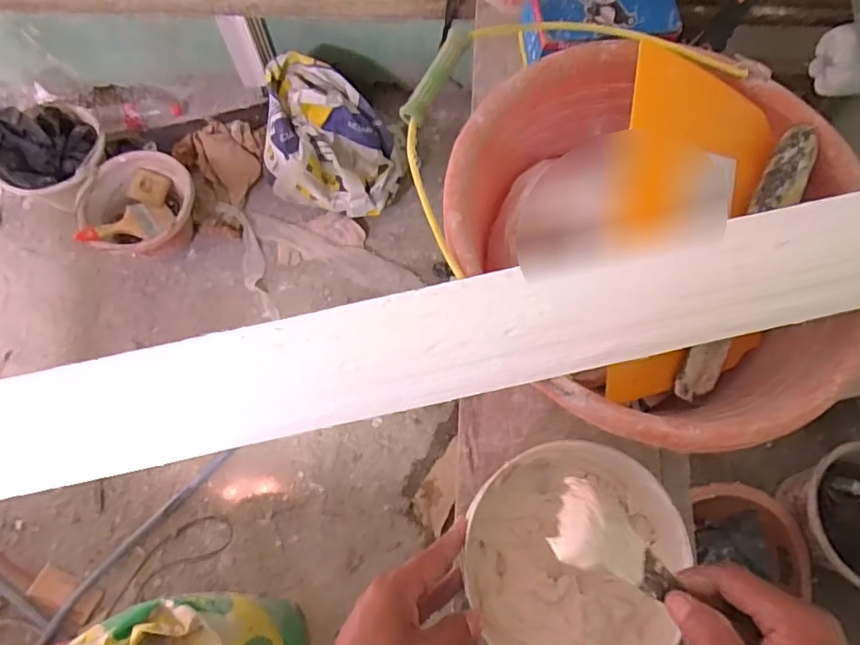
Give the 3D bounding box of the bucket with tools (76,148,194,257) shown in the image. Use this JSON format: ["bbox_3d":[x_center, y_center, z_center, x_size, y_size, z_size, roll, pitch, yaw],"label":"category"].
[{"bbox_3d":[-0.677,-0.271,1.361,0.245,0.170,0.230,0,73,-1],"label":"bucket with tools"}]

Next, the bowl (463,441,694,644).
[{"bbox_3d":[0.116,0.194,0.467,0.164,0.047,0.181,8,73,1],"label":"bowl"}]

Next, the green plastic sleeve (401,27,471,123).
[{"bbox_3d":[0.003,-0.168,0.392,0.015,0.016,0.075,29,75,7],"label":"green plastic sleeve"}]

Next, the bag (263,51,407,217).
[{"bbox_3d":[-0.239,-0.409,1.356,0.351,0.257,0.234,30,75,7],"label":"bag"}]

